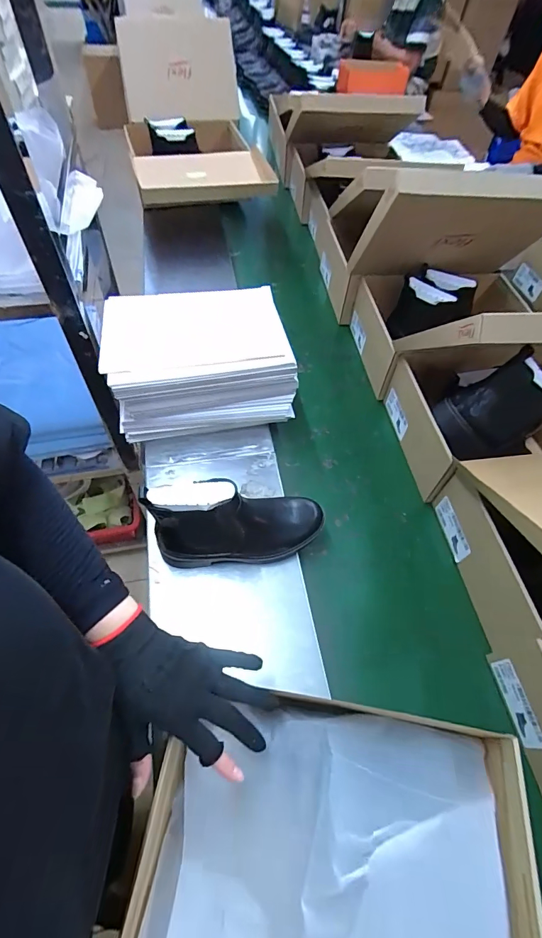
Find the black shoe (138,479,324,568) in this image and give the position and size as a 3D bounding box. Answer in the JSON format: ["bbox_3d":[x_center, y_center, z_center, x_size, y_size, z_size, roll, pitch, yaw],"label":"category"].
[{"bbox_3d":[-0.036,0.077,0.566,0.244,0.174,0.083,-14,59,-13],"label":"black shoe"}]

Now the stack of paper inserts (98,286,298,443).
[{"bbox_3d":[-0.134,-0.197,0.758,0.312,0.170,0.230,-8,57,-10],"label":"stack of paper inserts"}]

